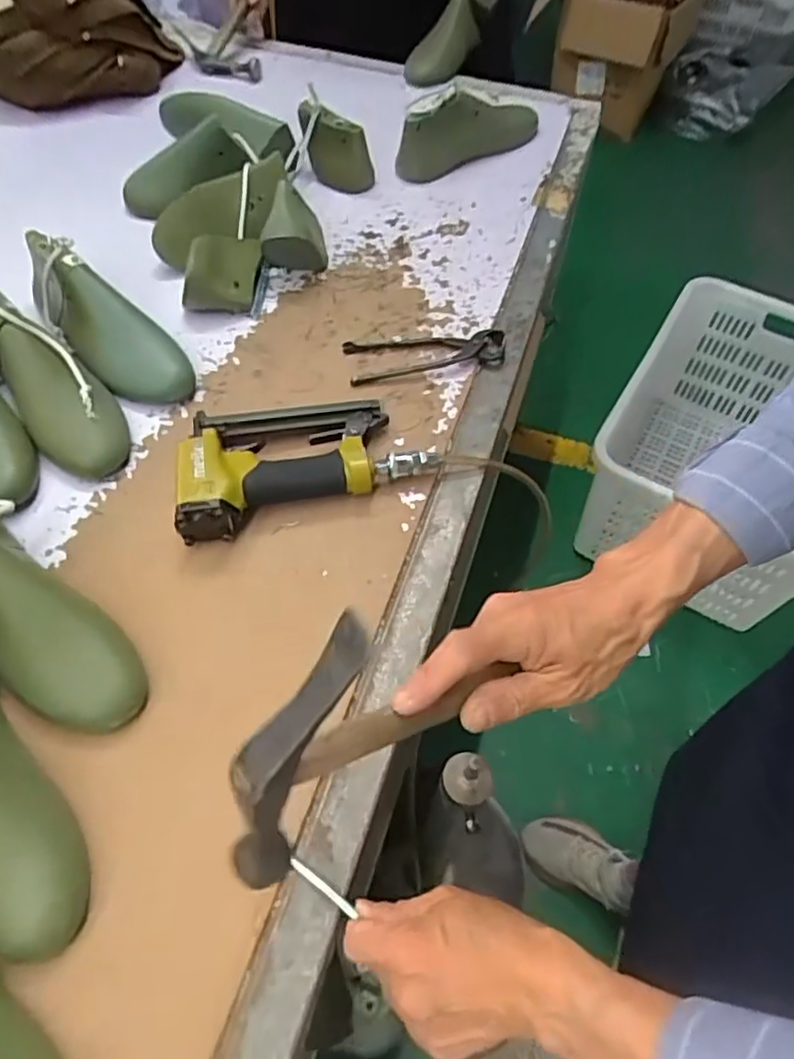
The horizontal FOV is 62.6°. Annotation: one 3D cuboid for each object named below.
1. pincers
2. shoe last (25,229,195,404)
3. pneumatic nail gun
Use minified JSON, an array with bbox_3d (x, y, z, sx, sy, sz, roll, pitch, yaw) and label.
[{"bbox_3d":[0.030,-0.187,0.694,0.168,0.025,0.062,-4,58,-6],"label":"pincers"},{"bbox_3d":[-0.303,-0.219,0.658,0.235,0.070,0.077,39,63,19],"label":"shoe last"},{"bbox_3d":[-0.084,-0.069,0.598,0.231,0.042,0.129,-10,59,-10],"label":"pneumatic nail gun"}]

